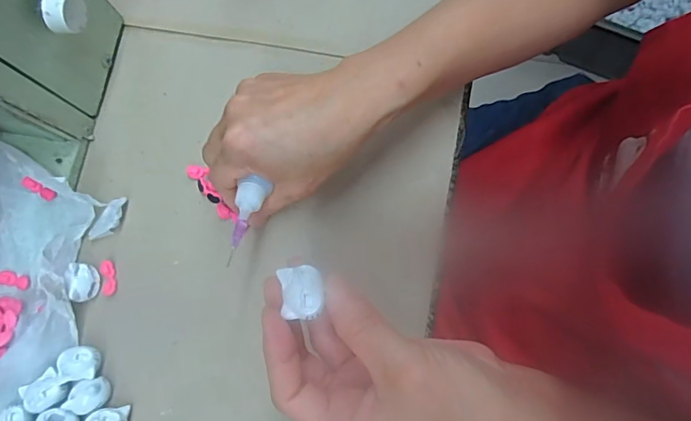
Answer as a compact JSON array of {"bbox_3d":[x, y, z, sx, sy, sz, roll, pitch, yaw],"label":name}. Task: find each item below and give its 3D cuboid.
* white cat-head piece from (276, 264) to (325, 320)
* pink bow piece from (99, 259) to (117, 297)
[{"bbox_3d":[-0.021,0.038,0.227,0.019,0.007,0.024,-10,79,-1],"label":"white cat-head piece"},{"bbox_3d":[-0.167,0.047,0.335,0.010,0.004,0.024,-14,78,0],"label":"pink bow piece"}]

